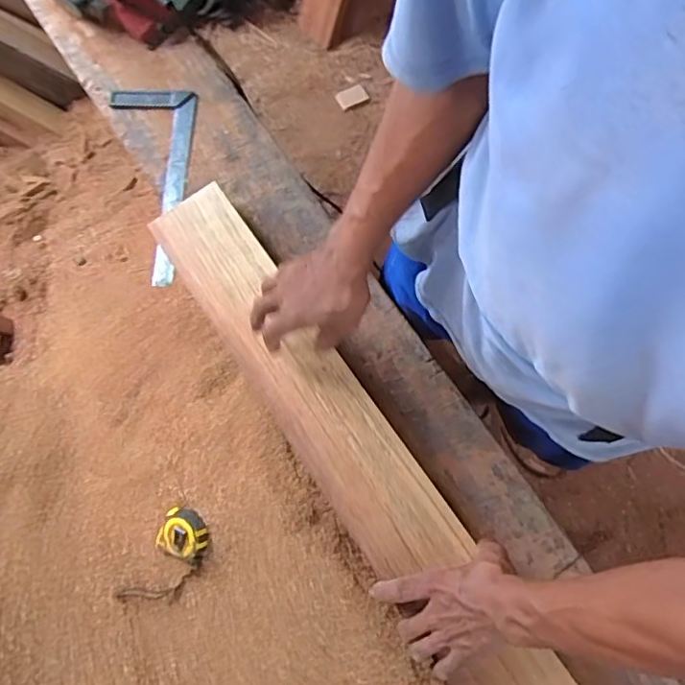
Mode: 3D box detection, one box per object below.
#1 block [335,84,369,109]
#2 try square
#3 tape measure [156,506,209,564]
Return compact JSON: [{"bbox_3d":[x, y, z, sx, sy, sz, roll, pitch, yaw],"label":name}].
[{"bbox_3d":[0.024,-0.640,1.477,0.082,0.014,0.049,-30,78,-6],"label":"block"},{"bbox_3d":[-0.281,-0.228,0.822,0.124,0.016,0.296,-1,77,1],"label":"try square"},{"bbox_3d":[-0.217,0.262,0.778,0.070,0.029,0.062,17,78,5],"label":"tape measure"}]

